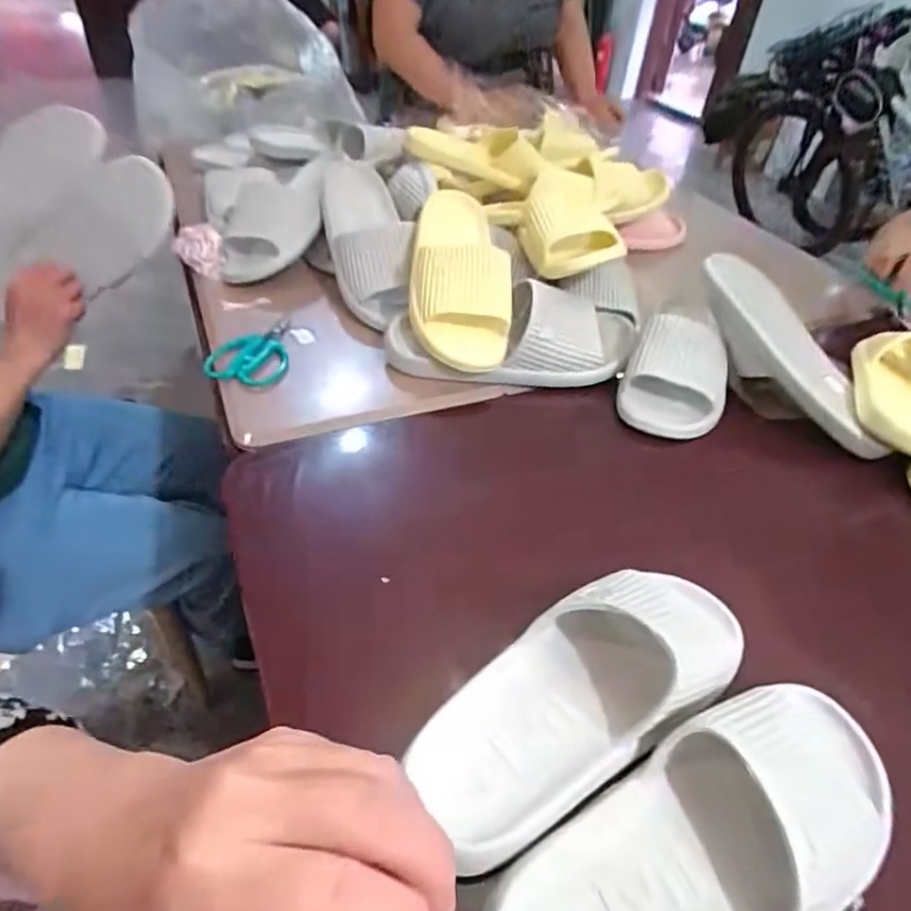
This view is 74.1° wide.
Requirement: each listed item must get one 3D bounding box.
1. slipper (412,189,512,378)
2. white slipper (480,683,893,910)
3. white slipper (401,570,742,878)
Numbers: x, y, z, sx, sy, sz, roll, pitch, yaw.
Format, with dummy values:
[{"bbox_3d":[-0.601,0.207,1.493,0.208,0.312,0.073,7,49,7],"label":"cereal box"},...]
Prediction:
[{"bbox_3d":[0.002,-0.221,0.691,0.111,0.068,0.257,-2,68,-9],"label":"slipper"},{"bbox_3d":[0.143,0.209,0.328,0.268,0.062,0.099,-21,52,-20],"label":"white slipper"},{"bbox_3d":[0.090,0.135,0.381,0.248,0.072,0.096,-25,53,-23],"label":"white slipper"}]

